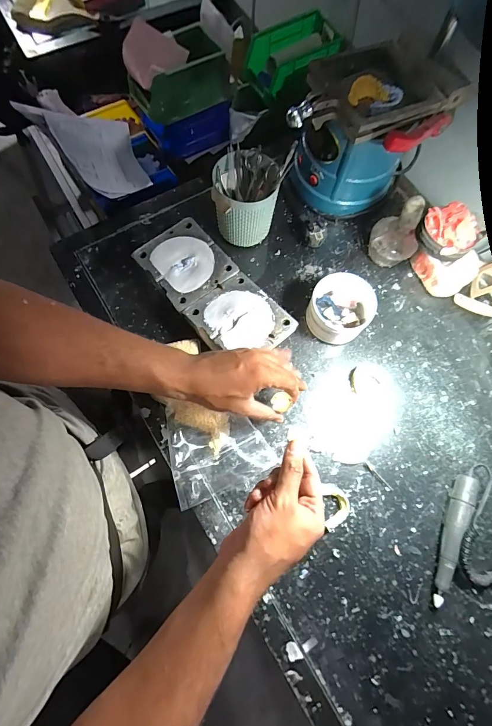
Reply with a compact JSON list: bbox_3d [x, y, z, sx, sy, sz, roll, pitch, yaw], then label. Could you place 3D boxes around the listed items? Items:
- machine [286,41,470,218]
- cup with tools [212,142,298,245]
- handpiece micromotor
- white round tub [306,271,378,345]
[{"bbox_3d":[0.185,-0.358,0.549,0.204,0.175,0.185,22,73,5],"label":"machine"},{"bbox_3d":[0.005,-0.256,0.535,0.111,0.128,0.096,9,73,1],"label":"cup with tools"},{"bbox_3d":[0.272,0.230,0.447,0.024,0.033,0.163,24,73,5],"label":"handpiece micromotor"},{"bbox_3d":[0.144,-0.083,0.522,0.093,0.061,0.099,1,73,-2],"label":"white round tub"}]

